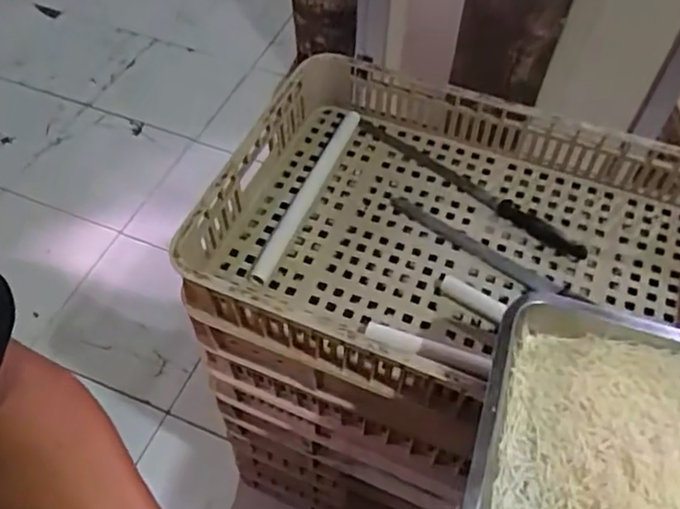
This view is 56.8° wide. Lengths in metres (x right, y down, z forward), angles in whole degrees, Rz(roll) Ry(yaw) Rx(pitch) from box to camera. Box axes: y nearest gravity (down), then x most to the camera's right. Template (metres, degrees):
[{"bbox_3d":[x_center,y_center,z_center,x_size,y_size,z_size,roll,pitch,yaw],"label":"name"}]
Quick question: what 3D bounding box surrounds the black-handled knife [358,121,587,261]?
[{"bbox_3d":[0.174,-0.097,0.857,0.354,0.014,0.032,35,60,22],"label":"black-handled knife"}]

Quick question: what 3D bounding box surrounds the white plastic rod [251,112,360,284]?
[{"bbox_3d":[-0.043,-0.084,0.848,0.024,0.024,0.313,19,55,13],"label":"white plastic rod"}]

